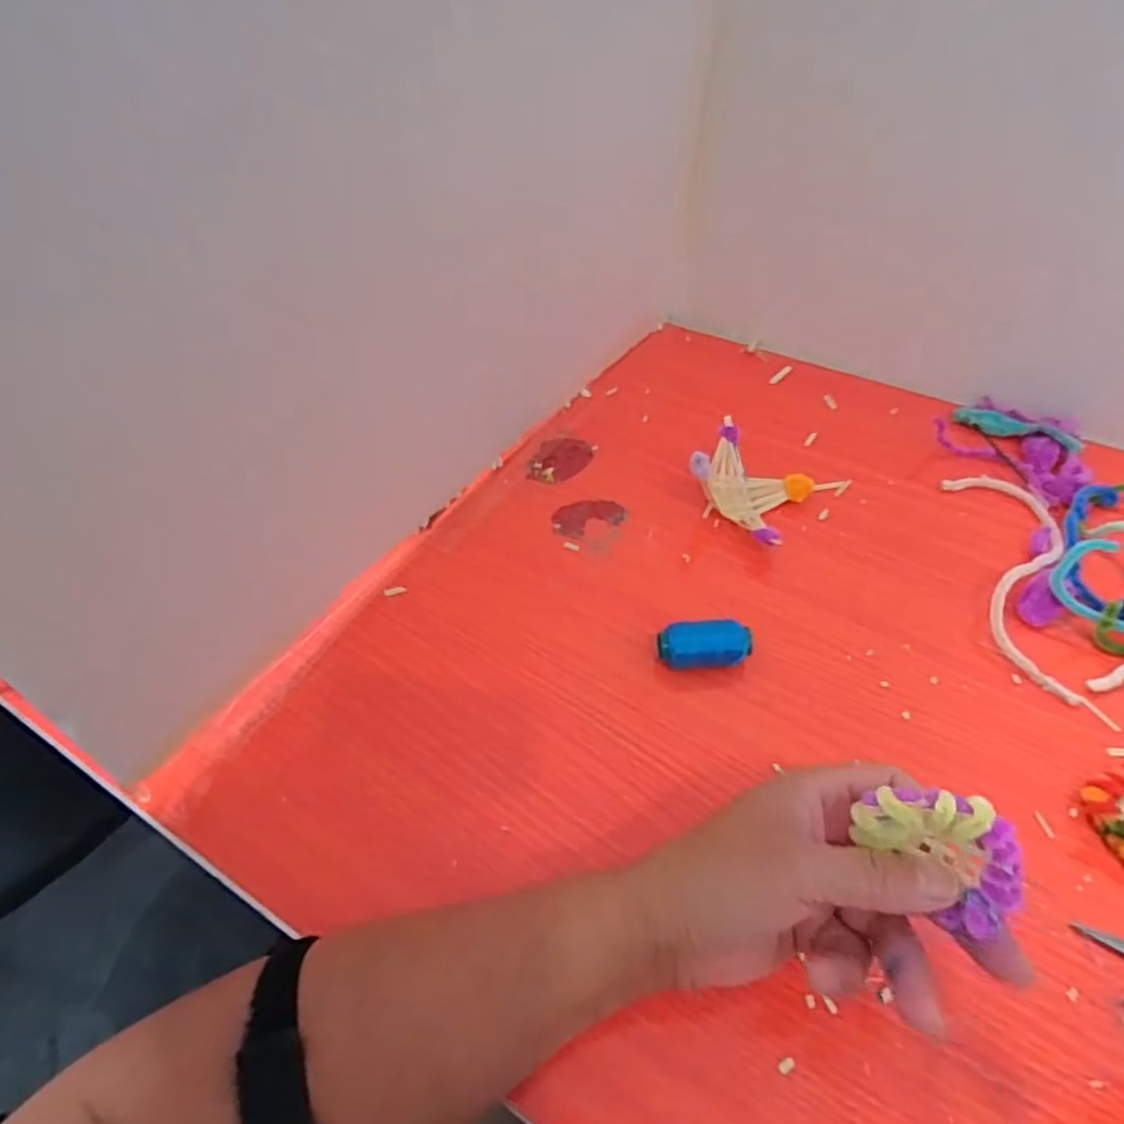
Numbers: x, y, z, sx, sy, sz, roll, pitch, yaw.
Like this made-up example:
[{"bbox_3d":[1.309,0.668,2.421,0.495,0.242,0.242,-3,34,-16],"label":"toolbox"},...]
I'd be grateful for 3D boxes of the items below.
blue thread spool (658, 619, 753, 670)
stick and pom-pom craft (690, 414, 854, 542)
[{"bbox_3d":[0.087,0.051,0.420,0.052,0.027,0.022,-4,49,-2],"label":"blue thread spool"},{"bbox_3d":[0.145,-0.062,0.511,0.092,0.039,0.098,34,57,27],"label":"stick and pom-pom craft"}]

